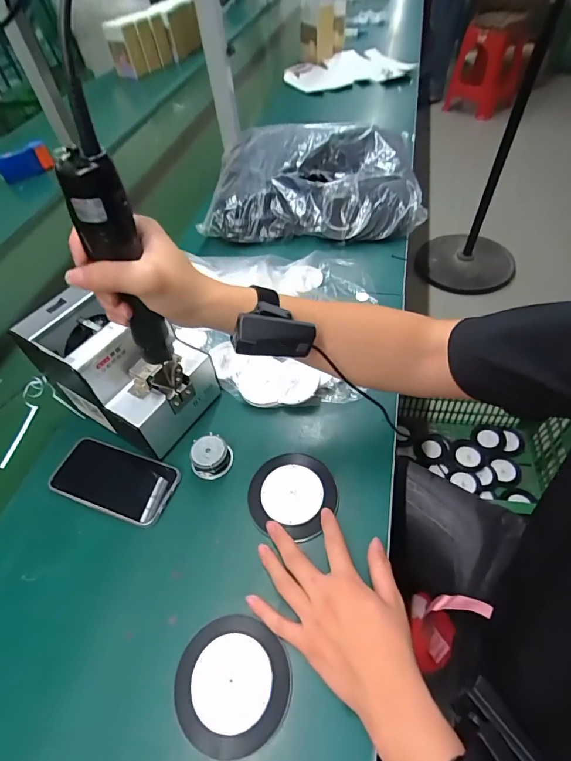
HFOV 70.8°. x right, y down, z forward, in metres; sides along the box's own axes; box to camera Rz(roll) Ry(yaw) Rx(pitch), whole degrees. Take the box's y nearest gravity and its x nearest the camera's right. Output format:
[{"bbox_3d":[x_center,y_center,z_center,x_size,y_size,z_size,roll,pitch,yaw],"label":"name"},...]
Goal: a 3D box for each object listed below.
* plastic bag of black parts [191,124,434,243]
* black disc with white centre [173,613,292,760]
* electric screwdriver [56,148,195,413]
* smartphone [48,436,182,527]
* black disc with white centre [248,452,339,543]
[{"bbox_3d":[0.057,-0.422,0.813,0.403,0.089,0.328,0,51,6],"label":"plastic bag of black parts"},{"bbox_3d":[-0.047,0.263,0.351,0.098,0.006,0.094,-3,51,4],"label":"black disc with white centre"},{"bbox_3d":[-0.131,-0.063,0.373,0.040,0.279,0.035,-29,61,-19],"label":"electric screwdriver"},{"bbox_3d":[-0.203,0.116,0.479,0.149,0.008,0.075,13,54,16],"label":"smartphone"},{"bbox_3d":[0.008,0.126,0.454,0.097,0.006,0.092,-3,53,4],"label":"black disc with white centre"}]

